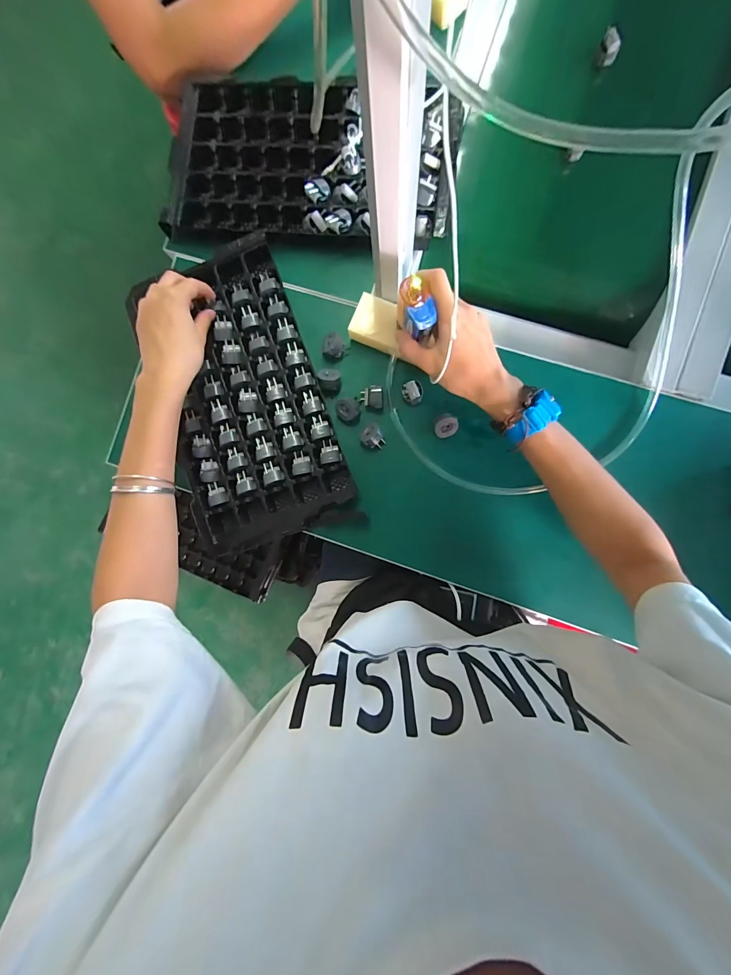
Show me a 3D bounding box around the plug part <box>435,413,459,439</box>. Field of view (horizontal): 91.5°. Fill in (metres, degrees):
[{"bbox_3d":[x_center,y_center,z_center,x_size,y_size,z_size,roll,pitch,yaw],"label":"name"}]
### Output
[{"bbox_3d":[0.098,-0.074,0.430,0.027,0.016,0.027,0,88,3],"label":"plug part"}]

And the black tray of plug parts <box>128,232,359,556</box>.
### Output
[{"bbox_3d":[-0.153,-0.113,0.449,0.191,0.037,0.347,-19,87,2],"label":"black tray of plug parts"}]

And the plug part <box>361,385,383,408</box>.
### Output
[{"bbox_3d":[0.008,-0.110,0.438,0.028,0.023,0.026,4,88,6],"label":"plug part"}]

